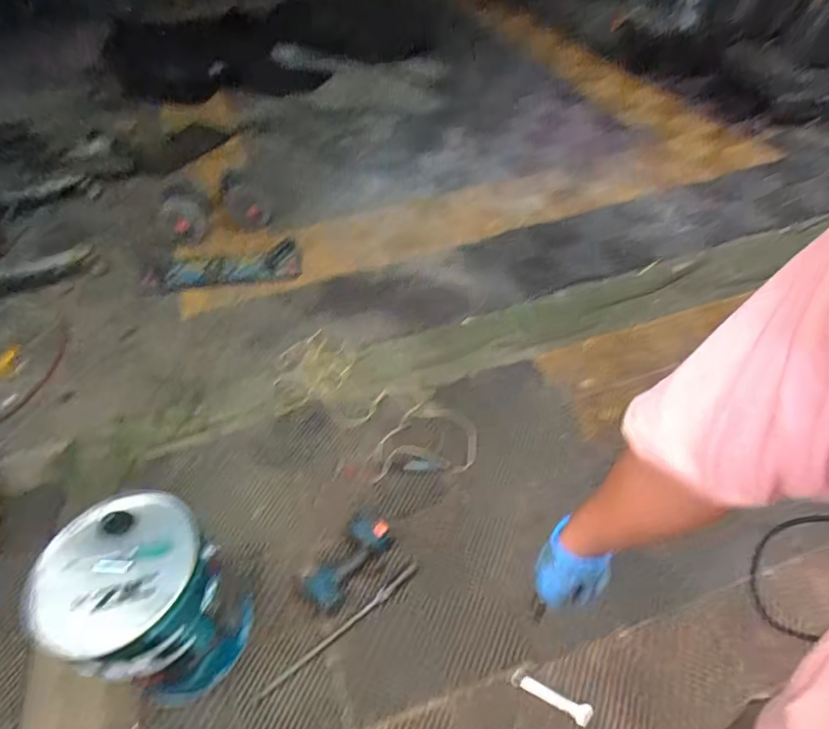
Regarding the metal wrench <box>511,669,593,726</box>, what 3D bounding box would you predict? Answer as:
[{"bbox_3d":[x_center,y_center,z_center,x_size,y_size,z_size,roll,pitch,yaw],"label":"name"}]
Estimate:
[{"bbox_3d":[0.286,0.692,1.124,0.169,0.022,0.037,20,53,19],"label":"metal wrench"}]

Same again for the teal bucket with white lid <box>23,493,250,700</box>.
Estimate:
[{"bbox_3d":[-0.525,0.492,1.109,0.276,0.383,0.288,-2,44,2],"label":"teal bucket with white lid"}]

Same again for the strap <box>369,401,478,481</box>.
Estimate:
[{"bbox_3d":[0.042,0.233,1.535,0.250,0.048,0.320,24,54,22],"label":"strap"}]

